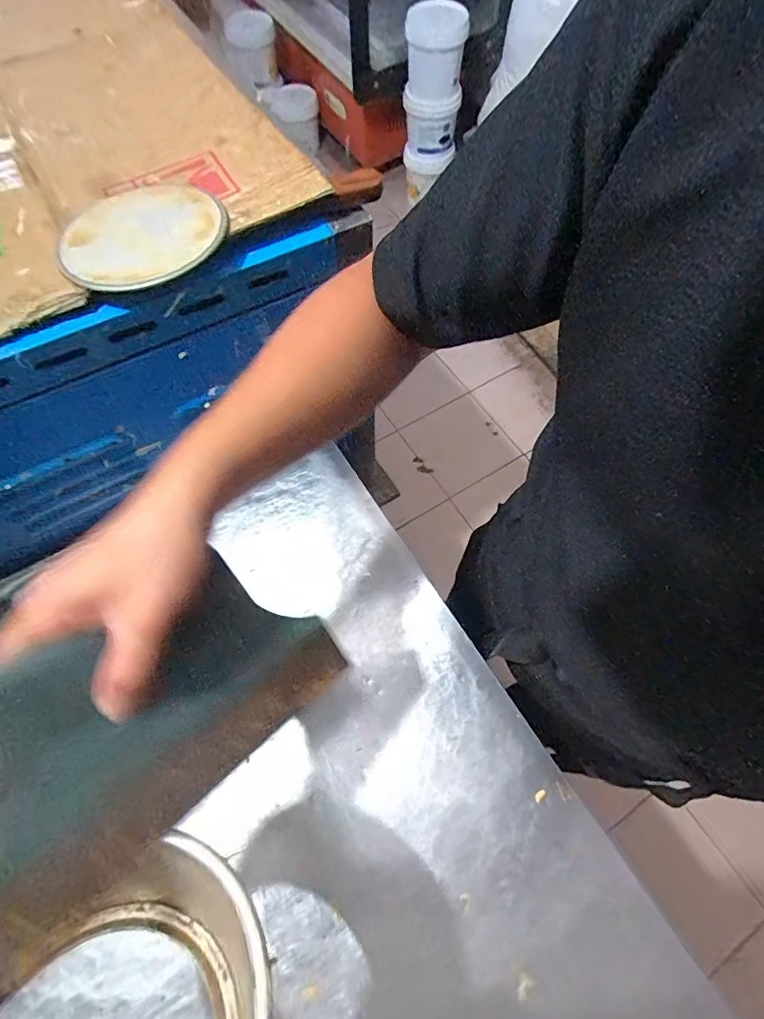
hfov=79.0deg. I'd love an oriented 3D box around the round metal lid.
[{"bbox_3d":[-0.195,-0.229,0.378,0.130,0.017,0.137,0,65,1],"label":"round metal lid"}]

